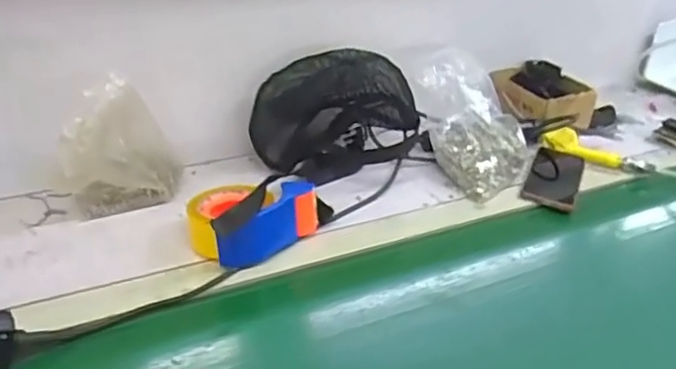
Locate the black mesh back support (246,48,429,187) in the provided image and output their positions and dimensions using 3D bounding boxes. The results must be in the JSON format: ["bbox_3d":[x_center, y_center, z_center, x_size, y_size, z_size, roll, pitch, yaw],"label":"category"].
[{"bbox_3d":[-0.001,-0.109,0.917,0.250,0.170,0.123,-5,32,-17],"label":"black mesh back support"}]

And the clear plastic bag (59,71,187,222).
[{"bbox_3d":[-0.273,-0.043,0.778,0.143,0.159,0.070,-7,33,-21],"label":"clear plastic bag"}]

